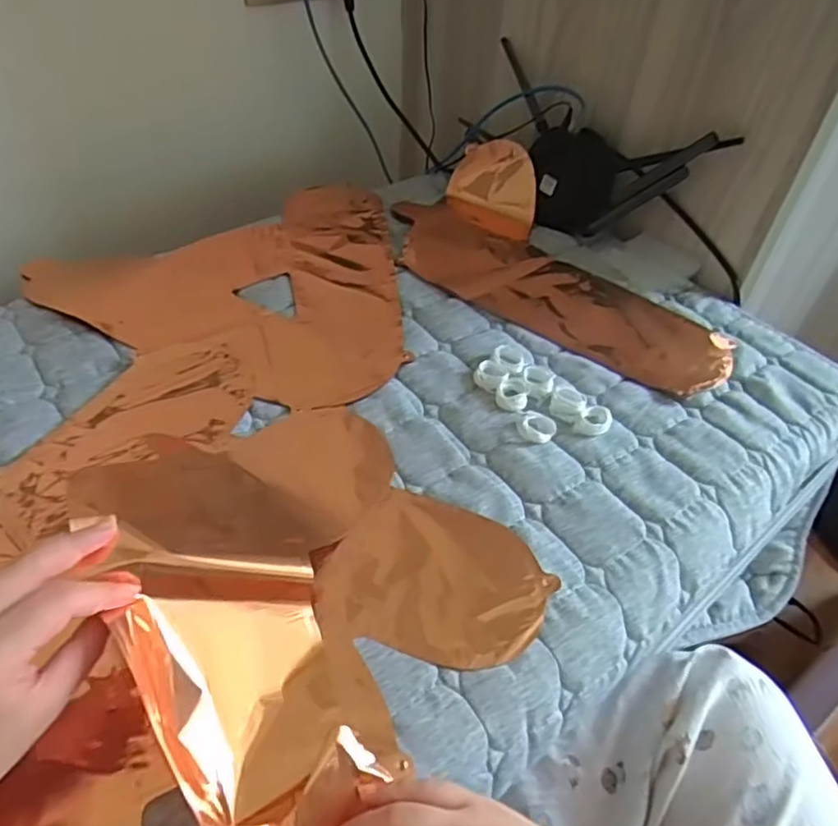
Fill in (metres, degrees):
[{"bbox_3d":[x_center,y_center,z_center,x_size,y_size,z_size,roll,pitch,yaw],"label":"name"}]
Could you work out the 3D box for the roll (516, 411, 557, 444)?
[{"bbox_3d":[0.098,0.011,0.542,0.033,0.009,0.029,19,48,13],"label":"roll"}]

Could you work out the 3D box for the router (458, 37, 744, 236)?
[{"bbox_3d":[0.171,-0.303,0.752,0.075,0.135,0.339,-27,54,-27],"label":"router"}]

